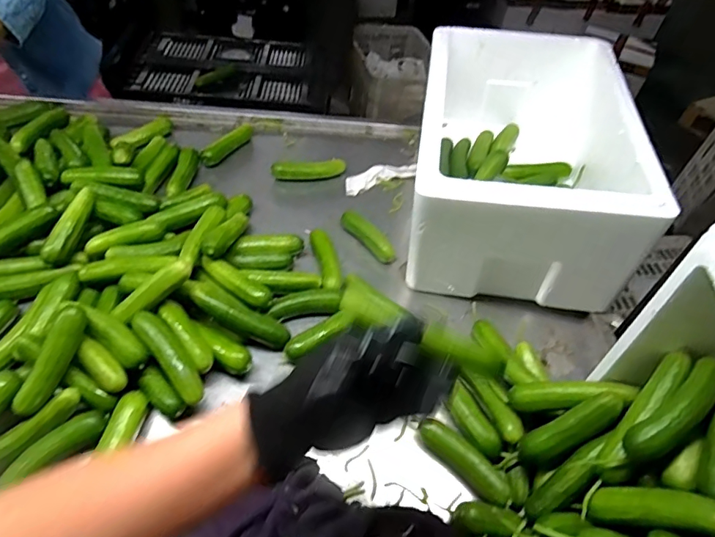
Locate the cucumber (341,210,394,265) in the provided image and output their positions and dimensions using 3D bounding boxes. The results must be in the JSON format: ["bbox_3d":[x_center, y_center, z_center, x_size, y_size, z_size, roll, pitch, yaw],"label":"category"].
[{"bbox_3d":[0.018,-0.051,0.727,0.023,0.032,0.111,-32,59,-29],"label":"cucumber"}]

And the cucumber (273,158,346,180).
[{"bbox_3d":[-0.085,-0.175,0.827,0.129,0.023,0.021,-7,50,-12],"label":"cucumber"}]

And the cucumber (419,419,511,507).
[{"bbox_3d":[0.115,0.210,0.510,0.111,0.032,0.029,37,55,24],"label":"cucumber"}]

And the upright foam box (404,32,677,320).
[{"bbox_3d":[0.247,-0.178,0.737,0.296,0.194,0.451,10,48,3],"label":"upright foam box"}]

